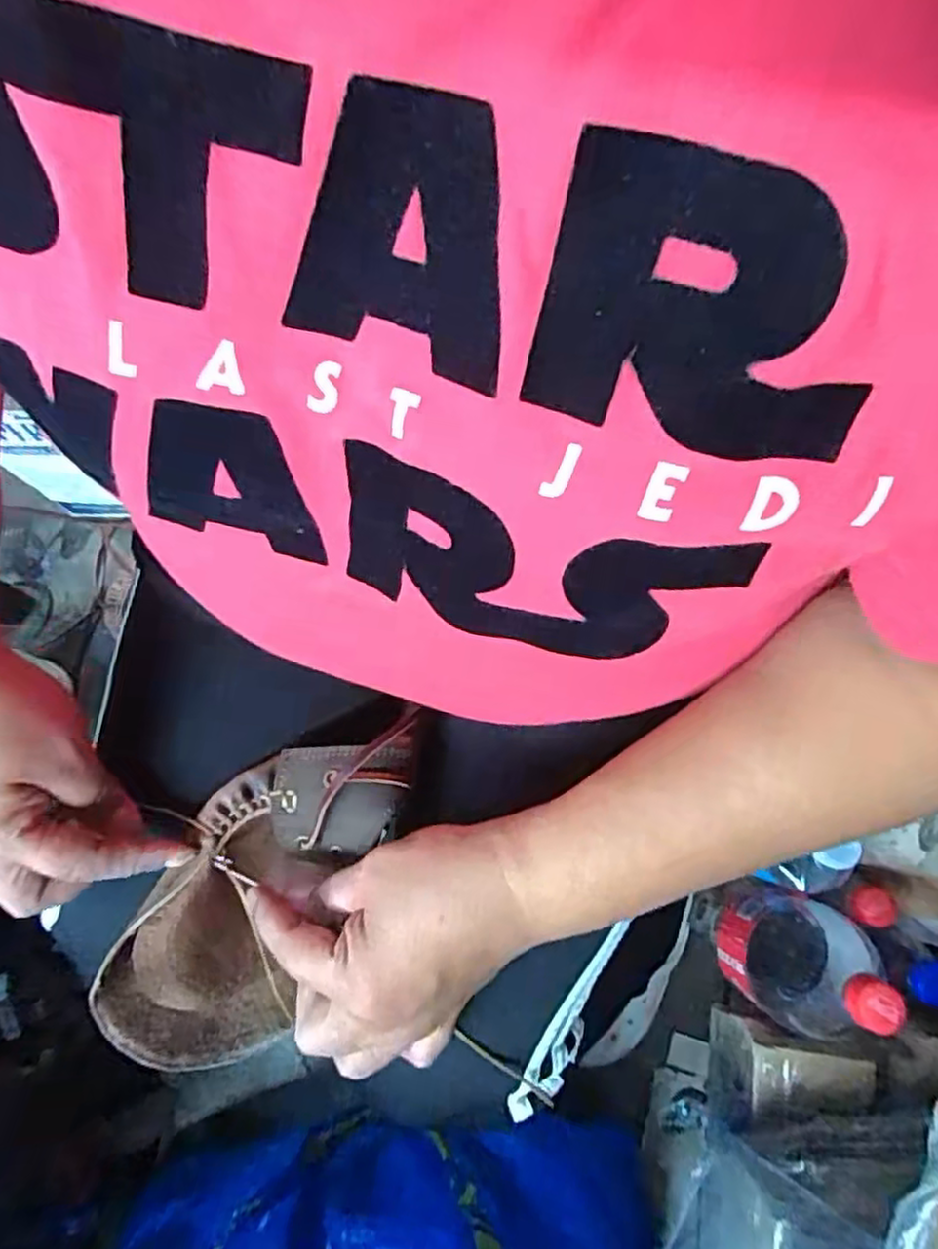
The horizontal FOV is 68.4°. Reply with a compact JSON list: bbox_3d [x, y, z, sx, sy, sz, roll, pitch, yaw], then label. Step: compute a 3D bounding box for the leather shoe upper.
[{"bbox_3d":[-0.093,0.118,0.328,0.081,0.054,0.184,35,81,9],"label":"leather shoe upper"}]

